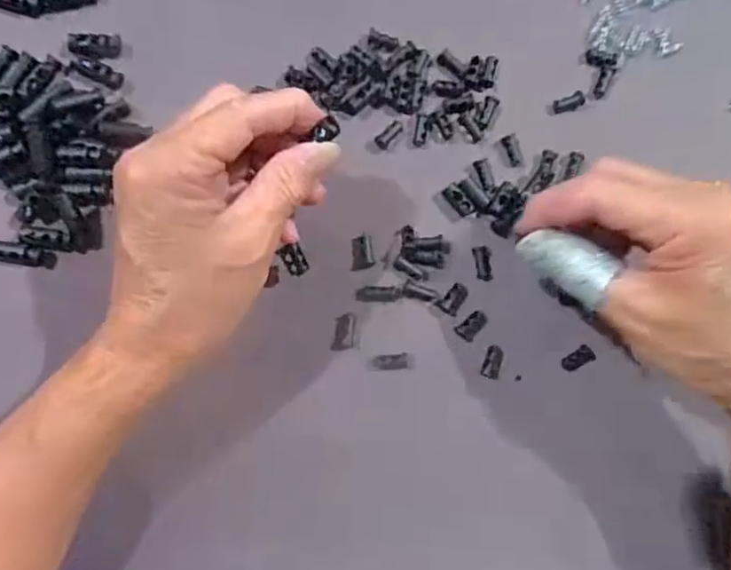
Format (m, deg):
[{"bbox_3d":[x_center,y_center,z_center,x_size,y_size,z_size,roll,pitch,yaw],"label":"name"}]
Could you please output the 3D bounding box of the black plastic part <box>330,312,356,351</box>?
[{"bbox_3d":[-0.010,0.024,0.296,0.011,0.004,0.020,9,84,-6],"label":"black plastic part"}]

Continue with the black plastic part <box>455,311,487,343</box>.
[{"bbox_3d":[0.056,0.021,0.302,0.017,0.004,0.010,-43,91,-8],"label":"black plastic part"}]

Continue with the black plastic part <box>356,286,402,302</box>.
[{"bbox_3d":[0.007,0.005,0.298,0.023,0.006,0.008,0,85,-7],"label":"black plastic part"}]

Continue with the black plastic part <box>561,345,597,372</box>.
[{"bbox_3d":[0.113,0.039,0.308,0.020,0.005,0.011,-29,89,-8],"label":"black plastic part"}]

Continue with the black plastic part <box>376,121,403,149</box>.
[{"bbox_3d":[0.013,-0.079,0.306,0.008,0.008,0.017,39,82,-2],"label":"black plastic part"}]

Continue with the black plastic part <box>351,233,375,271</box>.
[{"bbox_3d":[-0.002,-0.017,0.299,0.012,0.004,0.017,-9,86,-7],"label":"black plastic part"}]

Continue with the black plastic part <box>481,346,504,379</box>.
[{"bbox_3d":[0.067,0.040,0.302,0.010,0.005,0.017,21,83,-5],"label":"black plastic part"}]

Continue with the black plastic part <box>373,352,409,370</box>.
[{"bbox_3d":[0.012,0.039,0.296,0.018,0.008,0.008,-2,85,-7],"label":"black plastic part"}]

